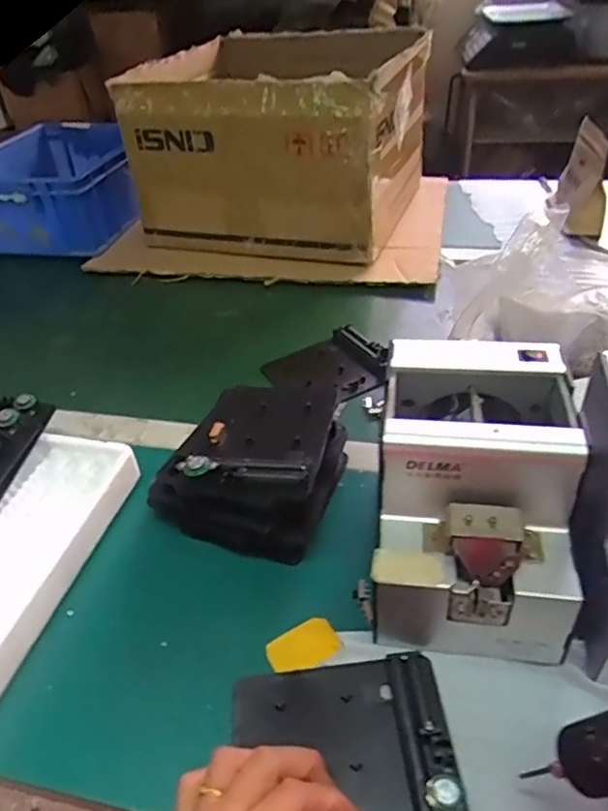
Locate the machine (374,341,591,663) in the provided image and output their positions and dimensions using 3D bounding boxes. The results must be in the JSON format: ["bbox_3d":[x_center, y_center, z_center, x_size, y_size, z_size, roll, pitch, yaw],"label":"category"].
[{"bbox_3d":[0.118,0.064,0.430,0.122,0.146,0.167,2,39,9],"label":"machine"}]

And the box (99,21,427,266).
[{"bbox_3d":[-0.028,-0.438,1.002,0.386,0.254,0.394,9,41,17],"label":"box"}]

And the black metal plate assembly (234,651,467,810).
[{"bbox_3d":[0.023,0.210,0.367,0.128,0.027,0.110,-6,39,-1],"label":"black metal plate assembly"}]

